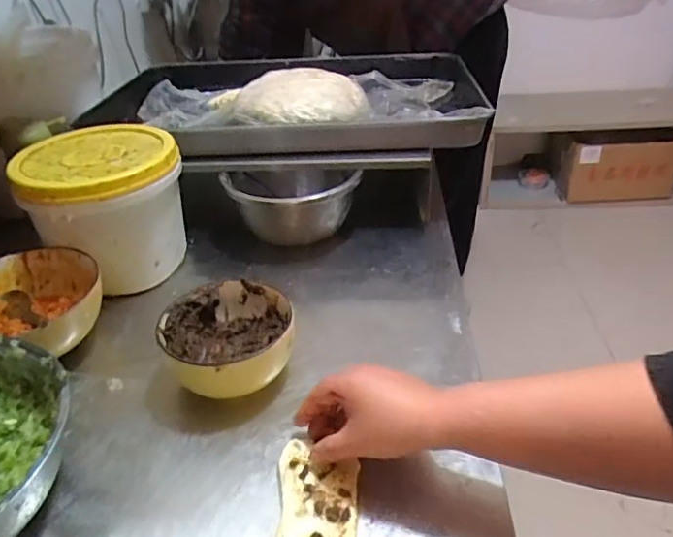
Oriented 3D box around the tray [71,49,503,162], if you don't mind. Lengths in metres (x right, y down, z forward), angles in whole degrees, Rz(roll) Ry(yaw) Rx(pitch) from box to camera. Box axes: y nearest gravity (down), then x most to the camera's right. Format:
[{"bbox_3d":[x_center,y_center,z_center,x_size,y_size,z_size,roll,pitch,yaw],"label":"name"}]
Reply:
[{"bbox_3d":[-0.090,-0.290,0.923,0.618,0.072,0.413,2,35,8],"label":"tray"}]

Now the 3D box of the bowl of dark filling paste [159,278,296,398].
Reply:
[{"bbox_3d":[-0.101,0.074,0.549,0.117,0.064,0.120,-2,33,1],"label":"bowl of dark filling paste"}]

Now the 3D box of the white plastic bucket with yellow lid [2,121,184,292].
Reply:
[{"bbox_3d":[-0.277,-0.074,0.692,0.175,0.146,0.166,-2,33,1],"label":"white plastic bucket with yellow lid"}]

